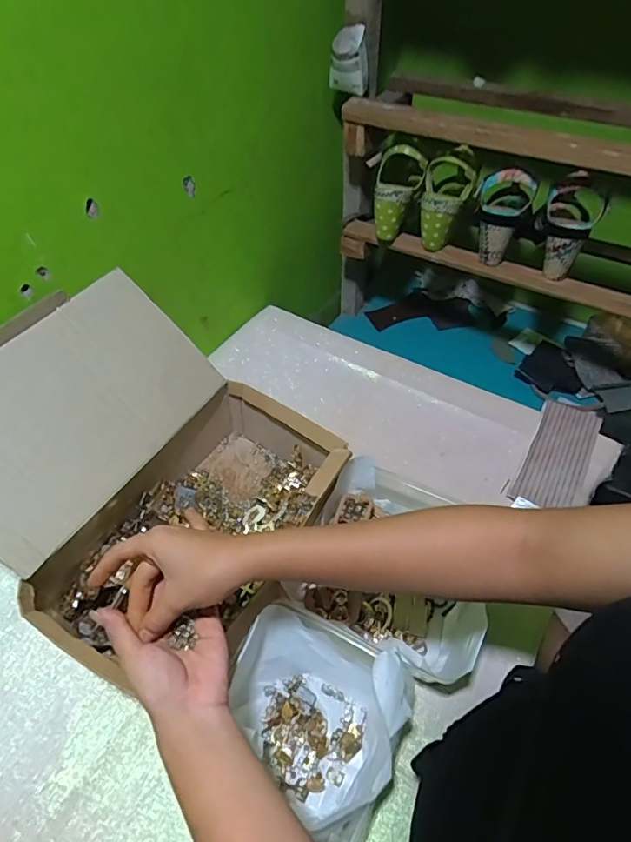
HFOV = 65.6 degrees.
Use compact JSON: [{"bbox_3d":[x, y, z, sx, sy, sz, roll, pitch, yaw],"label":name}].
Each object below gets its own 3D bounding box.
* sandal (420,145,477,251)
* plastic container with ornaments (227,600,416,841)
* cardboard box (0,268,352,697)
[{"bbox_3d":[0.209,-0.351,0.785,0.077,0.134,0.074,11,49,10],"label":"sandal"},{"bbox_3d":[-0.004,0.269,0.453,0.159,0.080,0.145,20,53,18],"label":"plastic container with ornaments"},{"bbox_3d":[-0.183,0.058,0.538,0.328,0.225,0.333,26,55,22],"label":"cardboard box"}]

